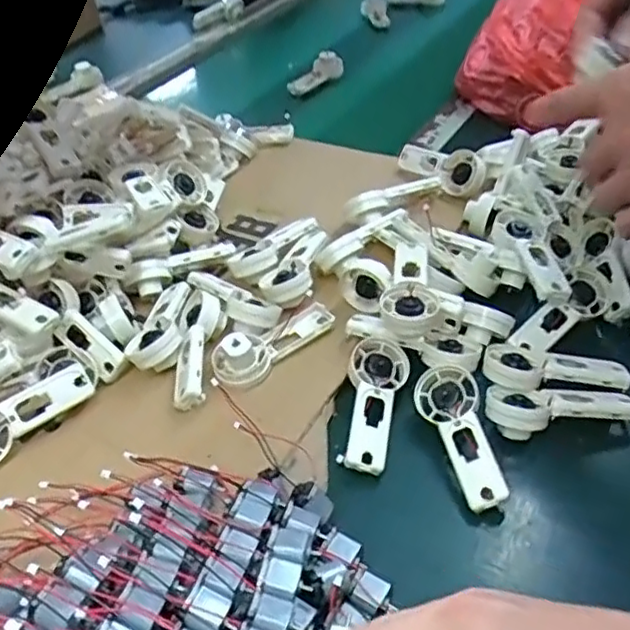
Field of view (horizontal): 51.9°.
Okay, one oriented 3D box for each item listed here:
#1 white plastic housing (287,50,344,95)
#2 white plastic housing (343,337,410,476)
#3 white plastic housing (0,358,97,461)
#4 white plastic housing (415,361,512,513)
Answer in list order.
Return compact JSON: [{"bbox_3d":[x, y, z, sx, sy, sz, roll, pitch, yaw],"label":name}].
[{"bbox_3d":[-0.005,-0.303,0.811,0.075,0.026,0.042,-40,53,-19],"label":"white plastic housing"},{"bbox_3d":[0.039,0.056,0.418,0.037,0.022,0.091,3,43,10],"label":"white plastic housing"},{"bbox_3d":[-0.189,0.061,0.419,0.098,0.038,0.024,-34,10,-22],"label":"white plastic housing"},{"bbox_3d":[0.092,0.074,0.396,0.036,0.016,0.091,-26,50,16],"label":"white plastic housing"}]

